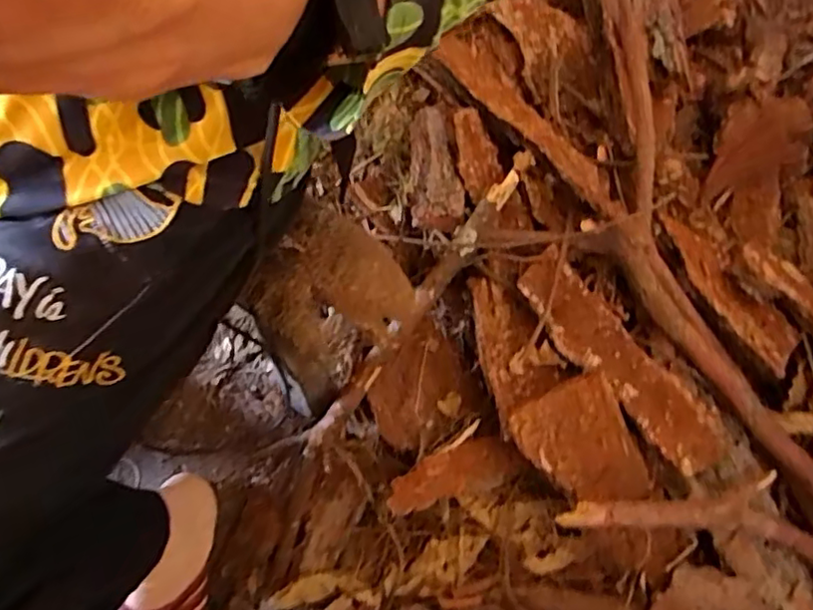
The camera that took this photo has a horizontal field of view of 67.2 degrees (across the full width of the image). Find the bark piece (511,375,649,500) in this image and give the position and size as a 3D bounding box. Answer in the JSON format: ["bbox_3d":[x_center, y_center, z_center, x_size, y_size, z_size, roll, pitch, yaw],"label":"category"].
[{"bbox_3d":[0.167,0.139,0.586,0.100,0.013,0.137,-28,100,-3],"label":"bark piece"}]

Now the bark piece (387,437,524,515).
[{"bbox_3d":[0.048,0.169,0.613,0.153,0.011,0.049,-11,74,-30],"label":"bark piece"}]

